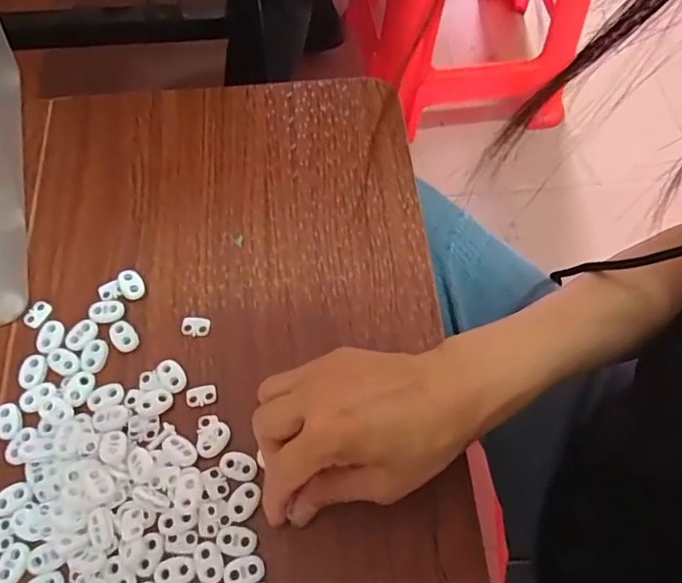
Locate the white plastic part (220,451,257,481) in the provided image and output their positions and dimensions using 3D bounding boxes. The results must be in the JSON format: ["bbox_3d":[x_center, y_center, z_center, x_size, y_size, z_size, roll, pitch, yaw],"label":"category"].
[{"bbox_3d":[-0.062,0.104,0.343,0.023,0.004,0.015,23,66,10],"label":"white plastic part"}]

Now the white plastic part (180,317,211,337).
[{"bbox_3d":[-0.098,0.023,0.386,0.020,0.004,0.014,8,64,3],"label":"white plastic part"}]

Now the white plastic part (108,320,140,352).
[{"bbox_3d":[-0.145,0.030,0.382,0.015,0.004,0.022,-40,71,-18],"label":"white plastic part"}]

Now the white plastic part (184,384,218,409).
[{"bbox_3d":[-0.089,0.065,0.363,0.019,0.004,0.012,-10,65,-6],"label":"white plastic part"}]

